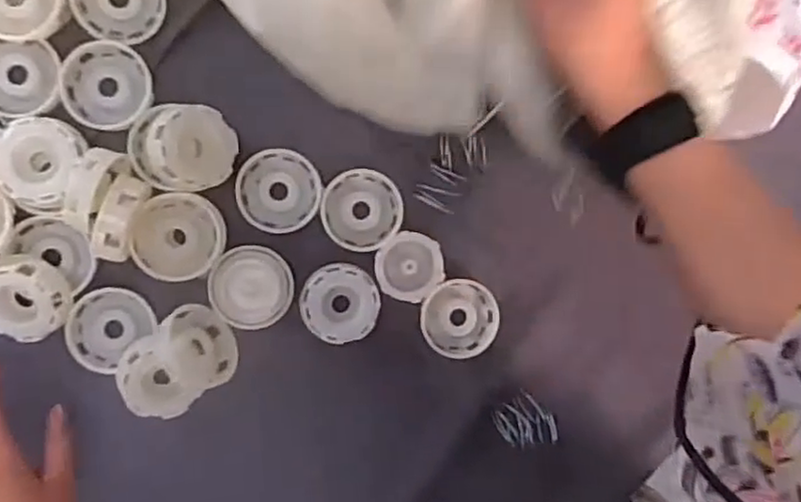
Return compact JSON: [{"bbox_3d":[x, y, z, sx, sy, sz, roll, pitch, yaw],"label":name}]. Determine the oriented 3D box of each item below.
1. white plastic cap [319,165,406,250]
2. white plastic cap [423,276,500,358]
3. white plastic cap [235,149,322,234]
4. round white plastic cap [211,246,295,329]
[{"bbox_3d":[-0.030,-0.032,0.535,0.061,0.009,0.061,0,93,-9],"label":"white plastic cap"},{"bbox_3d":[0.047,0.056,0.554,0.060,0.012,0.063,0,93,-9],"label":"white plastic cap"},{"bbox_3d":[-0.092,-0.046,0.524,0.063,0.011,0.061,0,93,-9],"label":"white plastic cap"},{"bbox_3d":[-0.110,0.028,0.509,0.059,0.022,0.061,0,93,-9],"label":"round white plastic cap"}]

